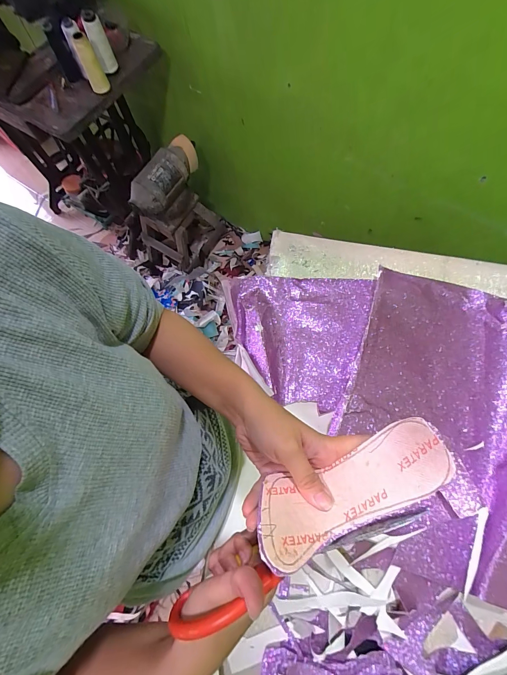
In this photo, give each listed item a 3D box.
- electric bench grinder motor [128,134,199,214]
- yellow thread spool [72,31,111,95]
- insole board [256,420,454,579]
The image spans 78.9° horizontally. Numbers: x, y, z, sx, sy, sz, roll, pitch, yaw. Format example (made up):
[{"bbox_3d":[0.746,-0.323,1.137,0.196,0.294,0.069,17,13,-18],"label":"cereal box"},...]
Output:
[{"bbox_3d":[-0.298,-0.561,1.074,0.114,0.121,0.306,25,76,10],"label":"electric bench grinder motor"},{"bbox_3d":[-0.419,-0.703,0.798,0.047,0.120,0.051,-1,72,2],"label":"yellow thread spool"},{"bbox_3d":[0.070,0.110,0.225,0.136,0.060,0.051,-31,73,5],"label":"insole board"}]

